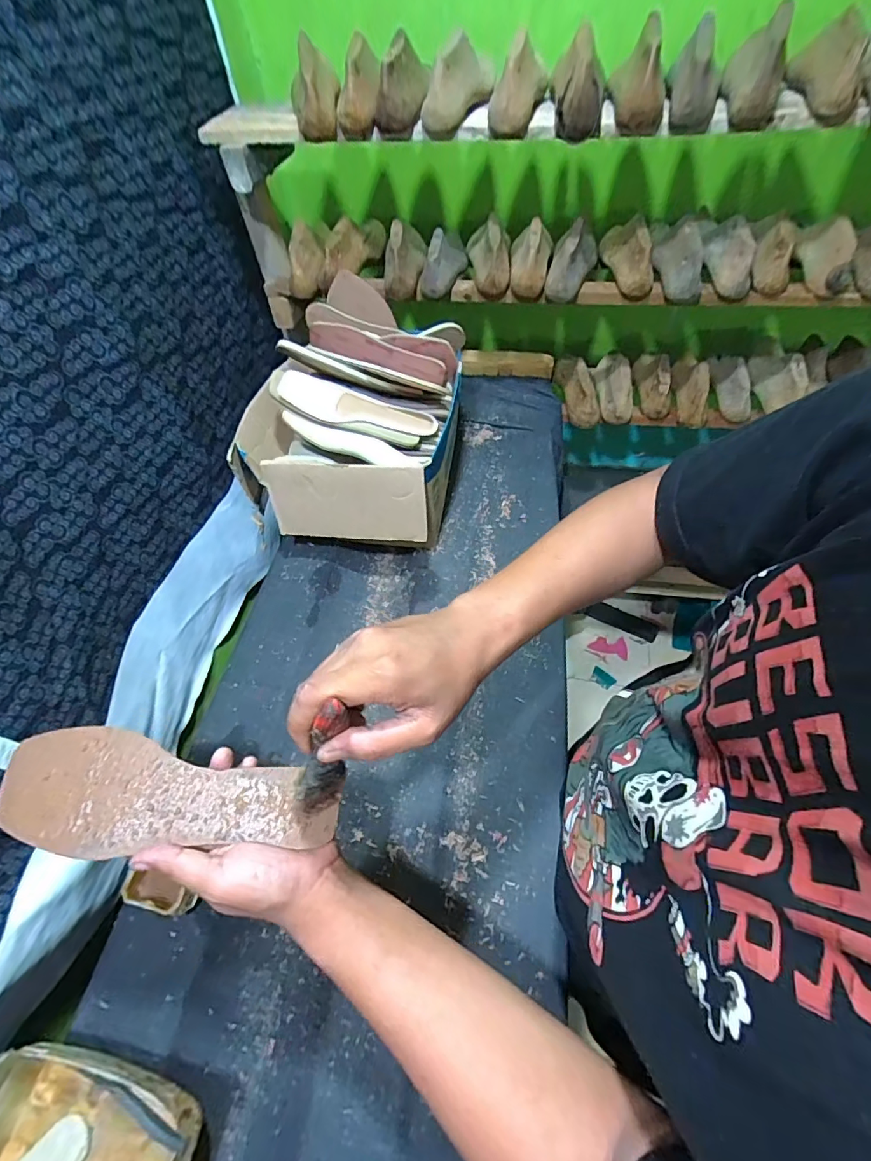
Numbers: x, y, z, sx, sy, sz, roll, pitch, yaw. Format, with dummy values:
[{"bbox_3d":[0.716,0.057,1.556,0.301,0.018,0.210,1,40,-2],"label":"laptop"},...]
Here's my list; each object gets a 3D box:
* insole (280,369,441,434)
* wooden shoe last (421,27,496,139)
[{"bbox_3d":[-0.120,-0.281,0.762,0.252,0.020,0.082,8,53,-20],"label":"insole"},{"bbox_3d":[0.037,-0.751,0.703,0.066,0.090,0.211,12,57,9],"label":"wooden shoe last"}]

